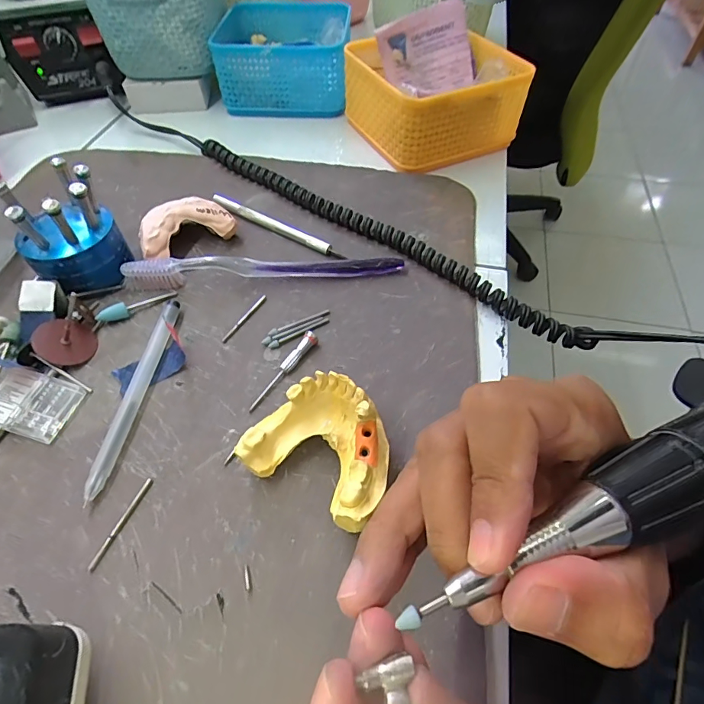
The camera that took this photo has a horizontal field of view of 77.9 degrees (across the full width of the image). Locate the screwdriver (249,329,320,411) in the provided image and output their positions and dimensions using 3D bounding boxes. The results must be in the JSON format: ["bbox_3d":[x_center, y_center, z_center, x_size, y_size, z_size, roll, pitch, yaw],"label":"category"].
[{"bbox_3d":[-0.040,0.010,0.252,0.006,0.010,0.058,31,60,21],"label":"screwdriver"}]

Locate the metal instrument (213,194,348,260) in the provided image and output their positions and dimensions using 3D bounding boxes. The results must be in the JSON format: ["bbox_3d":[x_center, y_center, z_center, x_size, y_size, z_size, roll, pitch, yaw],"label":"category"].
[{"bbox_3d":[-0.058,-0.096,0.333,0.126,0.009,0.007,28,58,19],"label":"metal instrument"}]

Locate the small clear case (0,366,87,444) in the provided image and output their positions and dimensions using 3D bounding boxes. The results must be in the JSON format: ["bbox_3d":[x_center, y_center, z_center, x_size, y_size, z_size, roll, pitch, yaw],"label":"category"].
[{"bbox_3d":[-0.176,0.028,0.238,0.045,0.011,0.033,12,55,9],"label":"small clear case"}]

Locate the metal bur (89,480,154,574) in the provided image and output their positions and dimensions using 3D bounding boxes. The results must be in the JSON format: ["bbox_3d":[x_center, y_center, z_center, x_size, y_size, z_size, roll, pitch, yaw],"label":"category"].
[{"bbox_3d":[-0.108,0.079,0.204,0.004,0.004,0.044,17,55,12],"label":"metal bur"}]

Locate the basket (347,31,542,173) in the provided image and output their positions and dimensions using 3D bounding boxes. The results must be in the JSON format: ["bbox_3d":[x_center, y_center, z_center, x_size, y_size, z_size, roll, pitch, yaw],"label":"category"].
[{"bbox_3d":[0.073,-0.240,0.408,0.131,0.063,0.134,-26,58,-18],"label":"basket"}]

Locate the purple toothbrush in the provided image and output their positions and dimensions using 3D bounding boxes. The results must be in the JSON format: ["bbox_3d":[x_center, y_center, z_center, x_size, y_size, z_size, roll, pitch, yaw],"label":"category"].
[{"bbox_3d":[-0.059,-0.056,0.296,0.185,0.018,0.013,-2,54,-2],"label":"purple toothbrush"}]

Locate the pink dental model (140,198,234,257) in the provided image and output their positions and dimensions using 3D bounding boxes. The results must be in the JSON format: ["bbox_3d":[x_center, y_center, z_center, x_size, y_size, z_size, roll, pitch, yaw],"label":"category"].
[{"bbox_3d":[-0.121,-0.088,0.316,0.065,0.028,0.040,-30,59,-20],"label":"pink dental model"}]

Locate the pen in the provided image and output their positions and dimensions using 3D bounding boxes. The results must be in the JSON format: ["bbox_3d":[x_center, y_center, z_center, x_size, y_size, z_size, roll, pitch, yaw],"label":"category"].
[{"bbox_3d":[-0.122,0.021,0.245,0.012,0.009,0.124,4,54,3],"label":"pen"}]

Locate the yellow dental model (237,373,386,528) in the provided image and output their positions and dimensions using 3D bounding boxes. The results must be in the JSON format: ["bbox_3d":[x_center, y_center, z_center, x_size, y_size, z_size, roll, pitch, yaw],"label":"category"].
[{"bbox_3d":[-0.013,0.044,0.208,0.068,0.039,0.053,29,59,20],"label":"yellow dental model"}]

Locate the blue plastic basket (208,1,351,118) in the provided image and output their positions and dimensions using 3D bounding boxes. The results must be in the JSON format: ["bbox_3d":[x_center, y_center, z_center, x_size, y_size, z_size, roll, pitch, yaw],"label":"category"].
[{"bbox_3d":[-0.071,-0.314,0.463,0.133,0.059,0.126,3,54,2],"label":"blue plastic basket"}]

